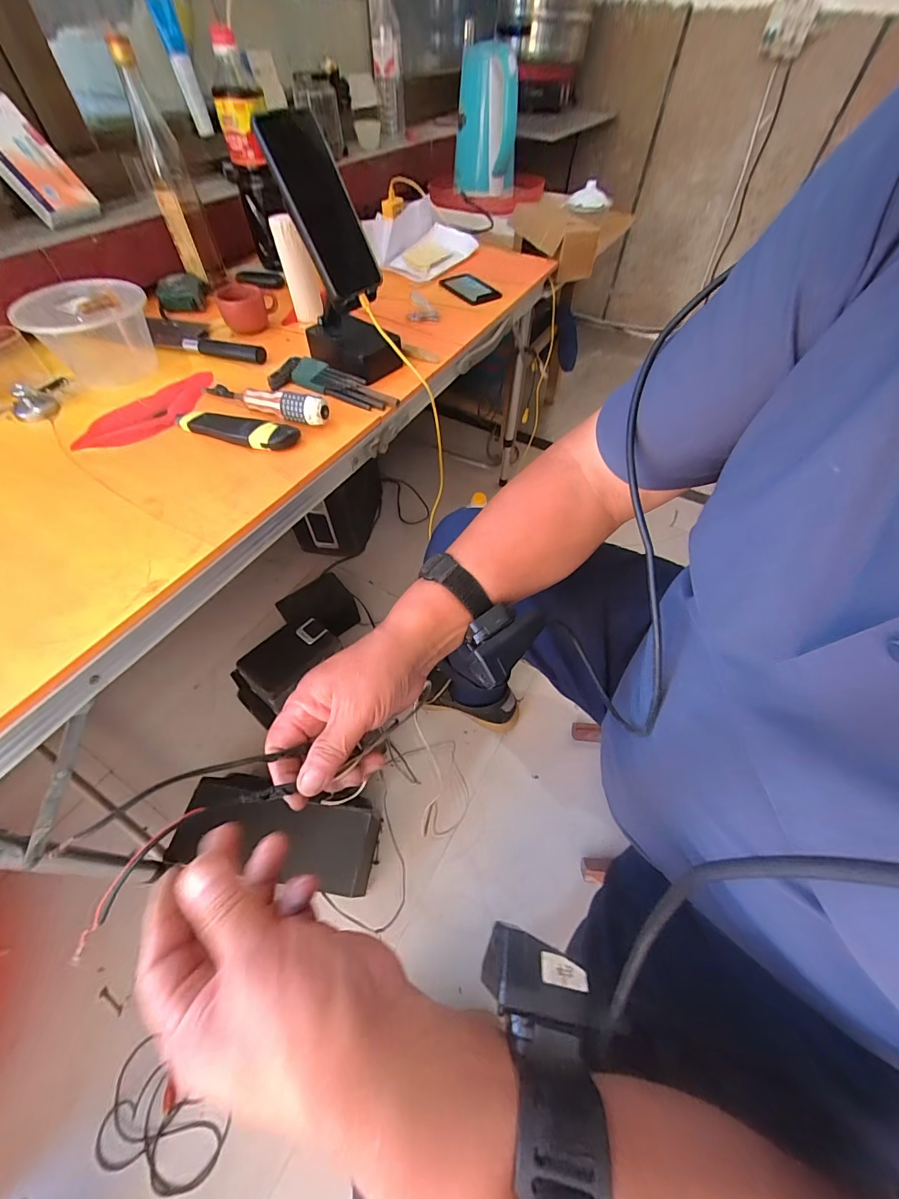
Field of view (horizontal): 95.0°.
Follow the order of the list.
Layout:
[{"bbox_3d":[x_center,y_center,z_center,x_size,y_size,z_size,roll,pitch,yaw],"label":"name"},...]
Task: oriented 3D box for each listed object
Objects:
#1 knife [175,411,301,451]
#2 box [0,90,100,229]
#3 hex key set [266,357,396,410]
[{"bbox_3d":[-0.251,-0.201,0.482,0.151,0.020,0.039,17,57,10],"label":"knife"},{"bbox_3d":[-0.590,-0.614,0.579,0.155,0.026,0.087,46,63,-25],"label":"box"},{"bbox_3d":[-0.152,-0.283,0.541,0.182,0.024,0.045,21,57,12],"label":"hex key set"}]

